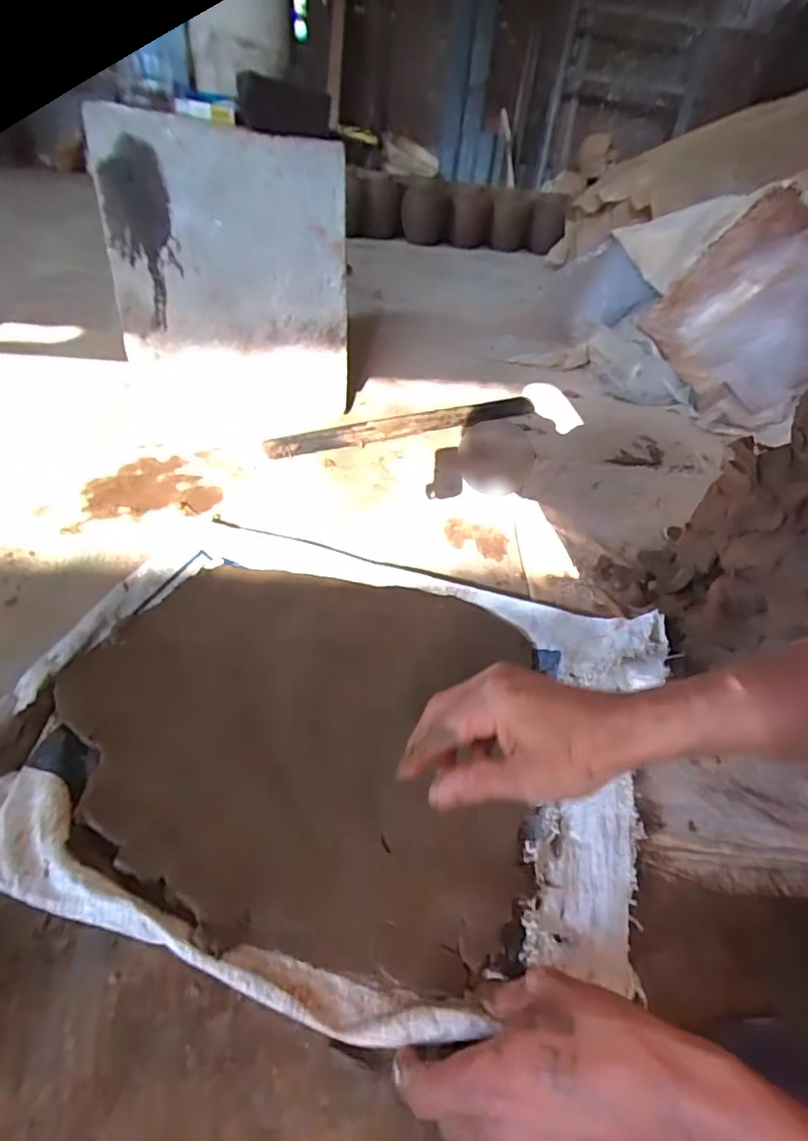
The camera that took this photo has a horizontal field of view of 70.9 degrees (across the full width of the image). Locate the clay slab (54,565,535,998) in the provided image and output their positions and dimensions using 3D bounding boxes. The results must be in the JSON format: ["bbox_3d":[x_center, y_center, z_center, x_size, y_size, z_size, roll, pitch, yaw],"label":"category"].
[{"bbox_3d":[-0.088,0.120,0.516,0.391,0.014,0.375,12,37,5],"label":"clay slab"}]

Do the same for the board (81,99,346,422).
[{"bbox_3d":[-0.265,-0.435,0.881,0.344,0.419,0.034,-4,43,-13],"label":"board"}]

